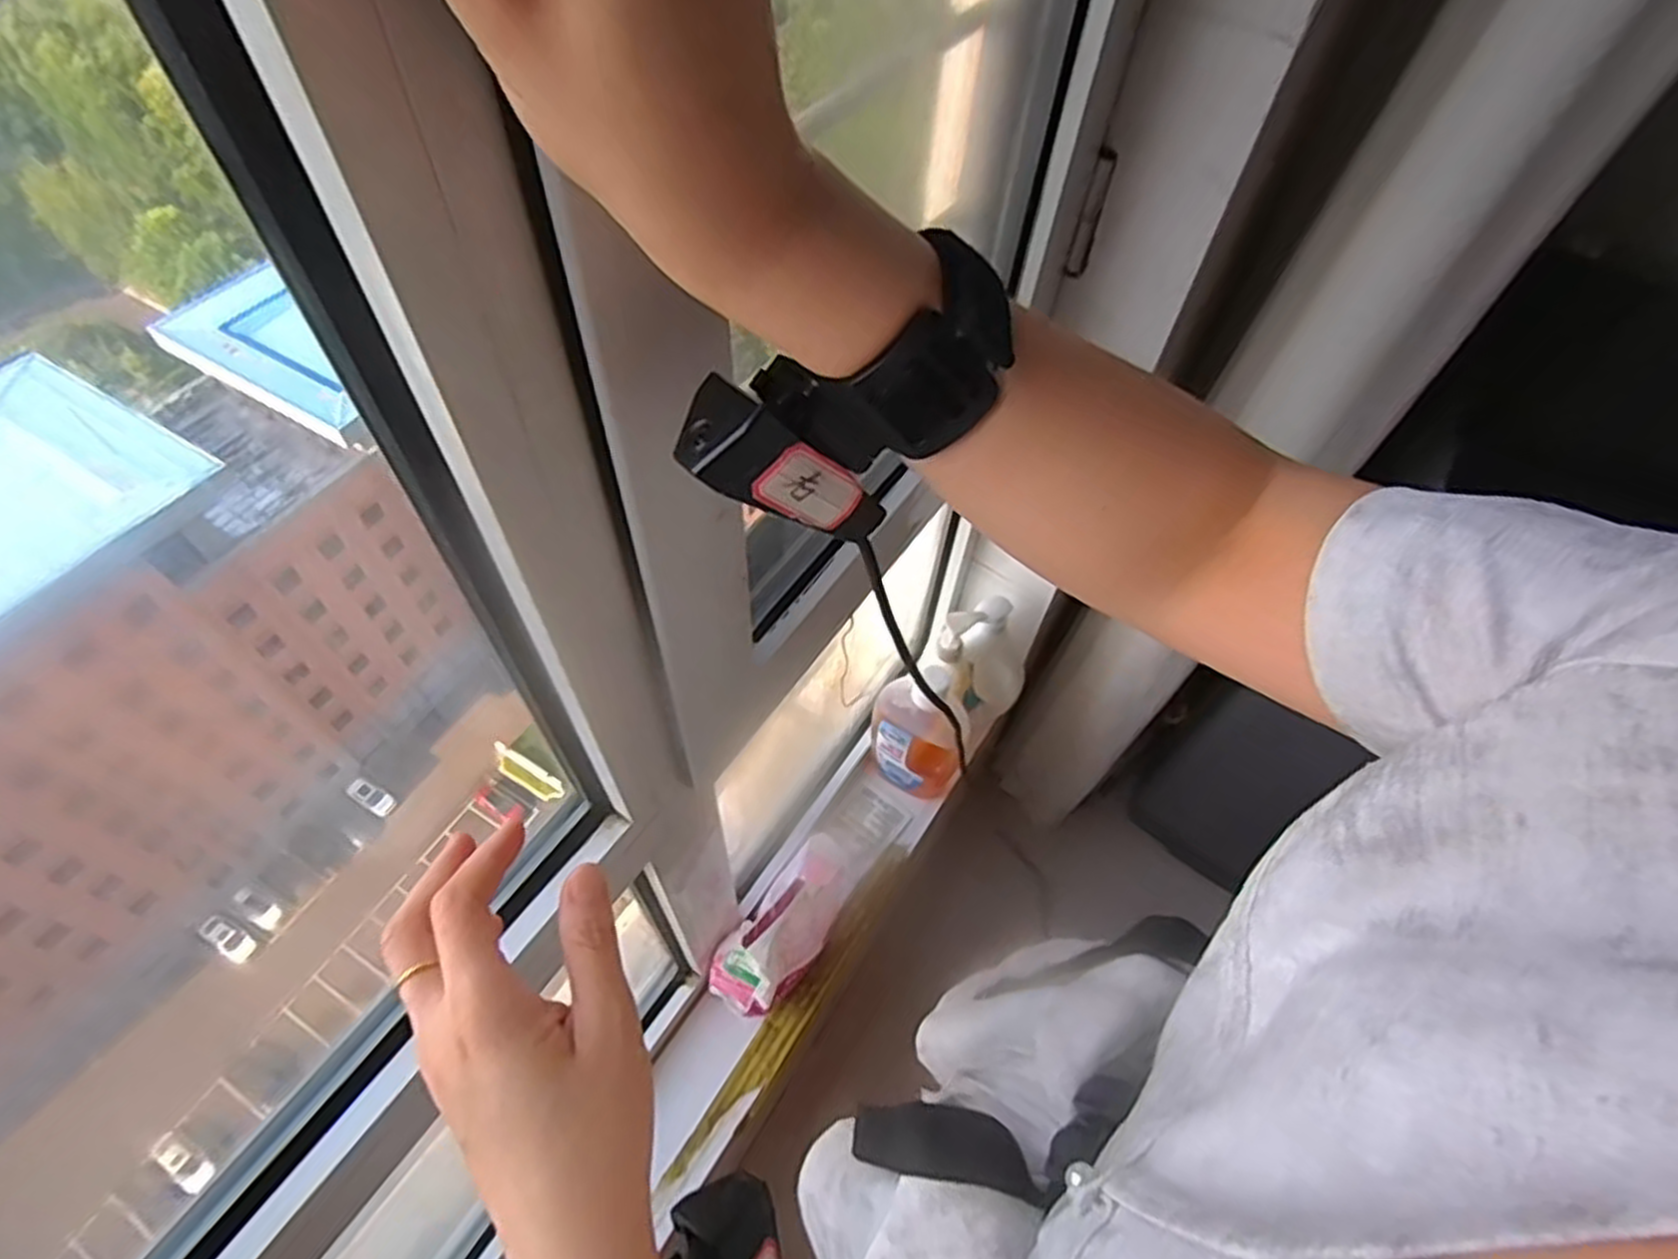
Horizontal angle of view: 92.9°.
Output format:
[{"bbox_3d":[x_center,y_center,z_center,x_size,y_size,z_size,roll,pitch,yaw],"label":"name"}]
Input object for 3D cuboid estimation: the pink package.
[{"bbox_3d":[-0.050,0.321,0.899,0.080,0.189,0.224,32,60,18],"label":"pink package"}]

